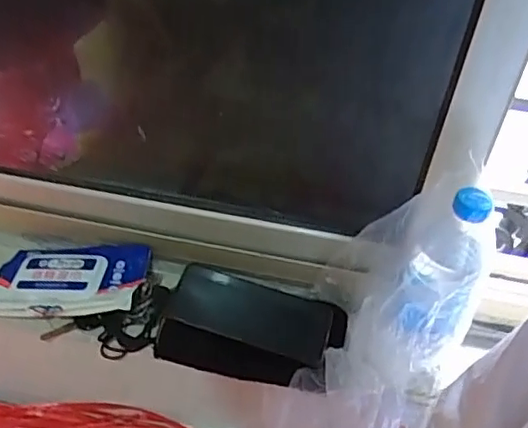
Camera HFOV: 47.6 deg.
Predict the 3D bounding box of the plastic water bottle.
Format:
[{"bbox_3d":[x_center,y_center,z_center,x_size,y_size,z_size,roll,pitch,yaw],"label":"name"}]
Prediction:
[{"bbox_3d":[0.165,0.064,0.572,0.076,0.208,0.076,24,41,20],"label":"plastic water bottle"}]

